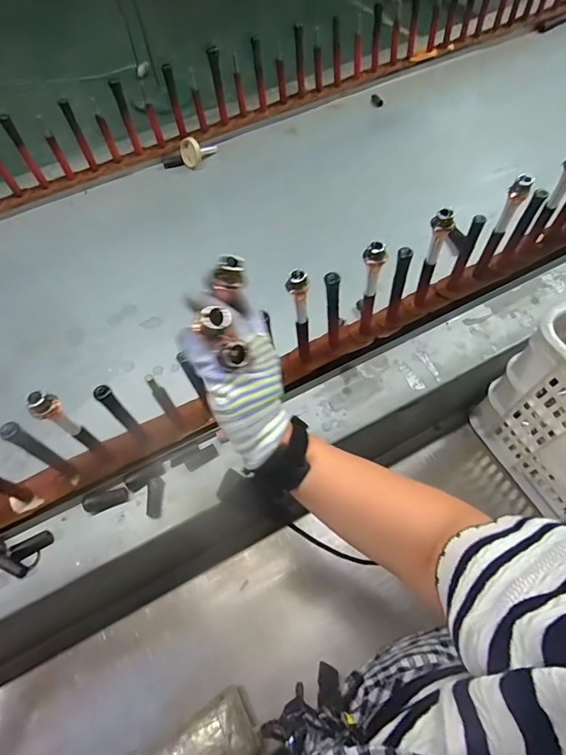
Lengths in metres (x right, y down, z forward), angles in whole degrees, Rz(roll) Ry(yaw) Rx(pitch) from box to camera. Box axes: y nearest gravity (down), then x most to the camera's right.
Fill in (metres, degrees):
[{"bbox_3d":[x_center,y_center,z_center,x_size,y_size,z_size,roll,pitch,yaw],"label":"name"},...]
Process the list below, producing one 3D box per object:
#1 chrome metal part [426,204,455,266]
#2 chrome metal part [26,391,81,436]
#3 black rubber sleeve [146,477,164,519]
[{"bbox_3d":[0.201,-0.182,0.534,0.026,0.081,0.020,19,66,16],"label":"chrome metal part"},{"bbox_3d":[-0.238,0.041,0.437,0.018,0.084,0.022,-17,62,-3],"label":"chrome metal part"},{"bbox_3d":[-0.167,0.158,0.538,0.017,0.022,0.051,-2,74,2],"label":"black rubber sleeve"}]

